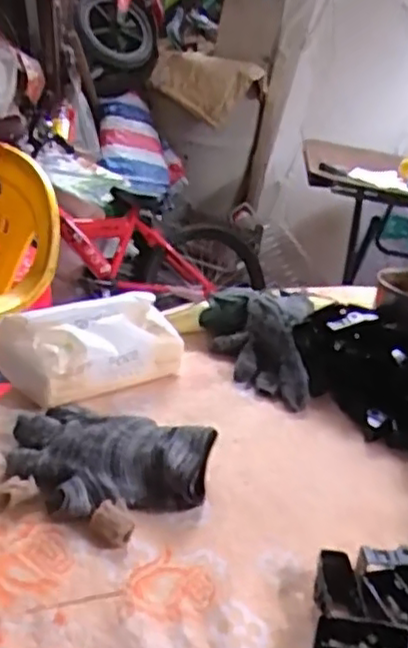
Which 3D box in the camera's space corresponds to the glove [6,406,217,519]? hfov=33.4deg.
[{"bbox_3d":[-0.068,0.099,0.464,0.134,0.034,0.090,11,23,6],"label":"glove"}]

